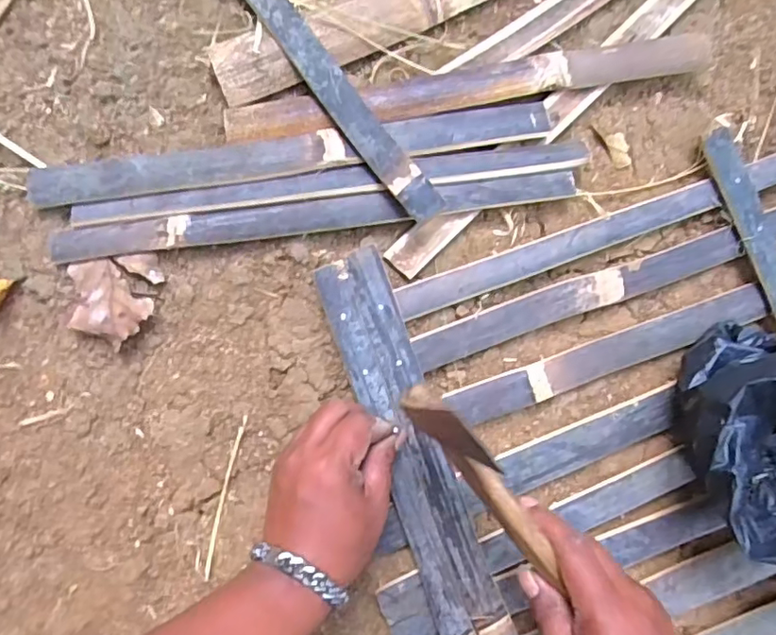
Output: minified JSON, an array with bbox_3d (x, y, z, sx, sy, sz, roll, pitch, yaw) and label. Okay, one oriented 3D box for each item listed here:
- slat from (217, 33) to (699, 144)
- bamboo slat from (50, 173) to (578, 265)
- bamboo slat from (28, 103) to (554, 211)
[{"bbox_3d":[0.072,-0.188,0.456,0.399,0.008,0.033,-11,85,-7],"label":"slat"},{"bbox_3d":[-0.051,-0.080,0.440,0.403,0.011,0.024,-8,99,-4],"label":"bamboo slat"},{"bbox_3d":[-0.069,-0.127,0.439,0.397,0.009,0.029,-10,81,-5],"label":"bamboo slat"}]

